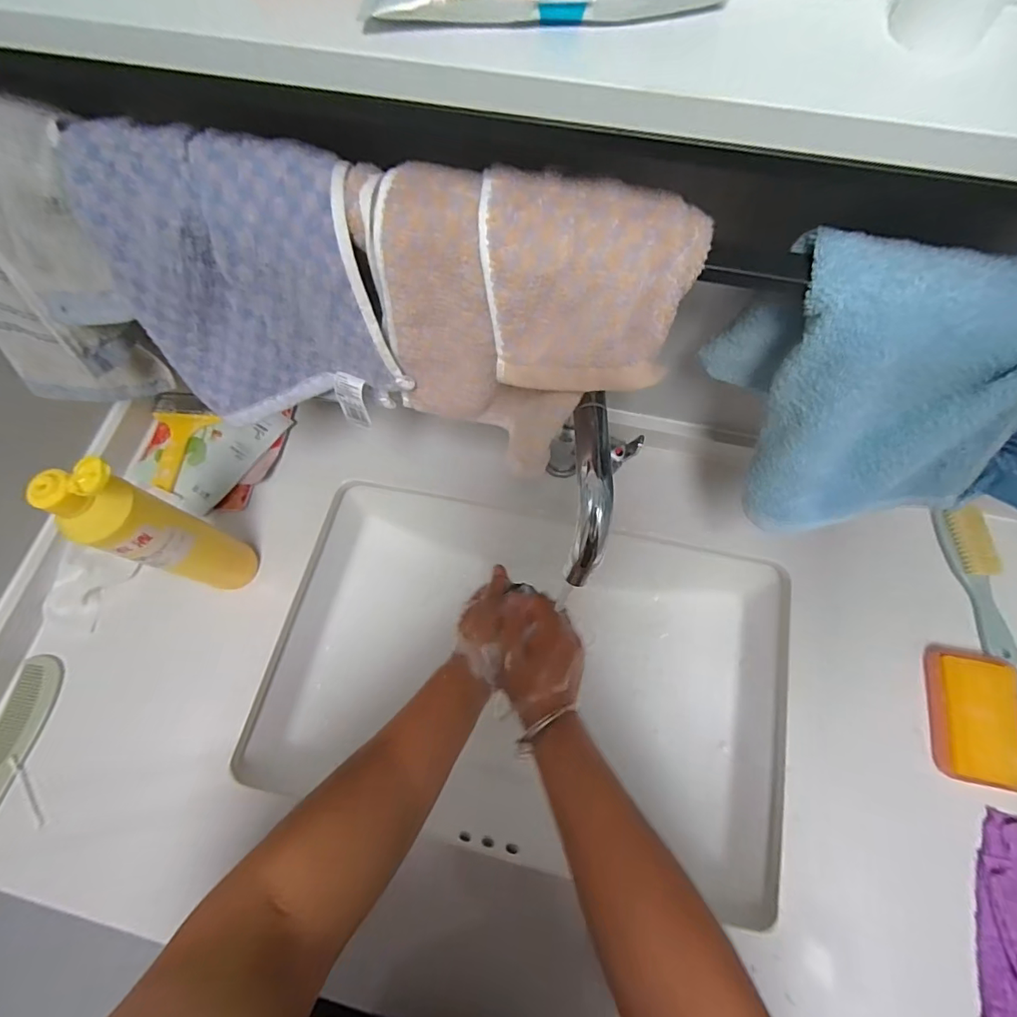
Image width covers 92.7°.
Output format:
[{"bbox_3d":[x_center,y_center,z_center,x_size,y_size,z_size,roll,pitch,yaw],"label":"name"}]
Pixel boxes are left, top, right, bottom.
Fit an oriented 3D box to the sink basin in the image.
[{"bbox_3d":[0.018,0.193,0.586,0.529,0.168,0.348,15,71,7],"label":"sink basin"}]

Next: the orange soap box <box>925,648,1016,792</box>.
[{"bbox_3d":[0.440,0.196,0.454,0.074,0.025,0.111,12,70,6],"label":"orange soap box"}]

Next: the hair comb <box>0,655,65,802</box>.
[{"bbox_3d":[-0.496,0.251,0.471,0.042,0.012,0.205,7,70,4],"label":"hair comb"}]

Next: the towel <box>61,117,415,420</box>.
[{"bbox_3d":[-0.163,-0.137,0.314,0.170,0.180,0.042,2,52,12],"label":"towel"}]

